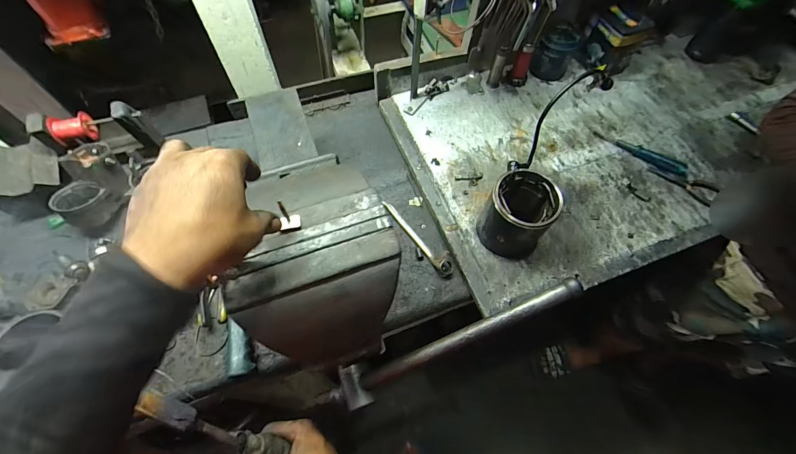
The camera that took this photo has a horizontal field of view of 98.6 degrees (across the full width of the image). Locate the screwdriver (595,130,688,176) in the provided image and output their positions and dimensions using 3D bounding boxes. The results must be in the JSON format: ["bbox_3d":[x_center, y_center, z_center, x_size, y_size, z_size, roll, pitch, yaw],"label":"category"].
[{"bbox_3d":[0.528,-0.165,0.749,0.194,0.022,0.036,33,66,15],"label":"screwdriver"}]

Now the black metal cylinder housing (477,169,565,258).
[{"bbox_3d":[0.215,-0.018,0.608,0.115,0.131,0.110,1,62,-1],"label":"black metal cylinder housing"}]

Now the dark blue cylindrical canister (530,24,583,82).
[{"bbox_3d":[0.392,-0.435,0.851,0.086,0.095,0.106,26,64,12],"label":"dark blue cylindrical canister"}]

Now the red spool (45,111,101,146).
[{"bbox_3d":[-0.620,-0.185,0.659,0.061,0.050,0.045,-15,63,-9],"label":"red spool"}]

